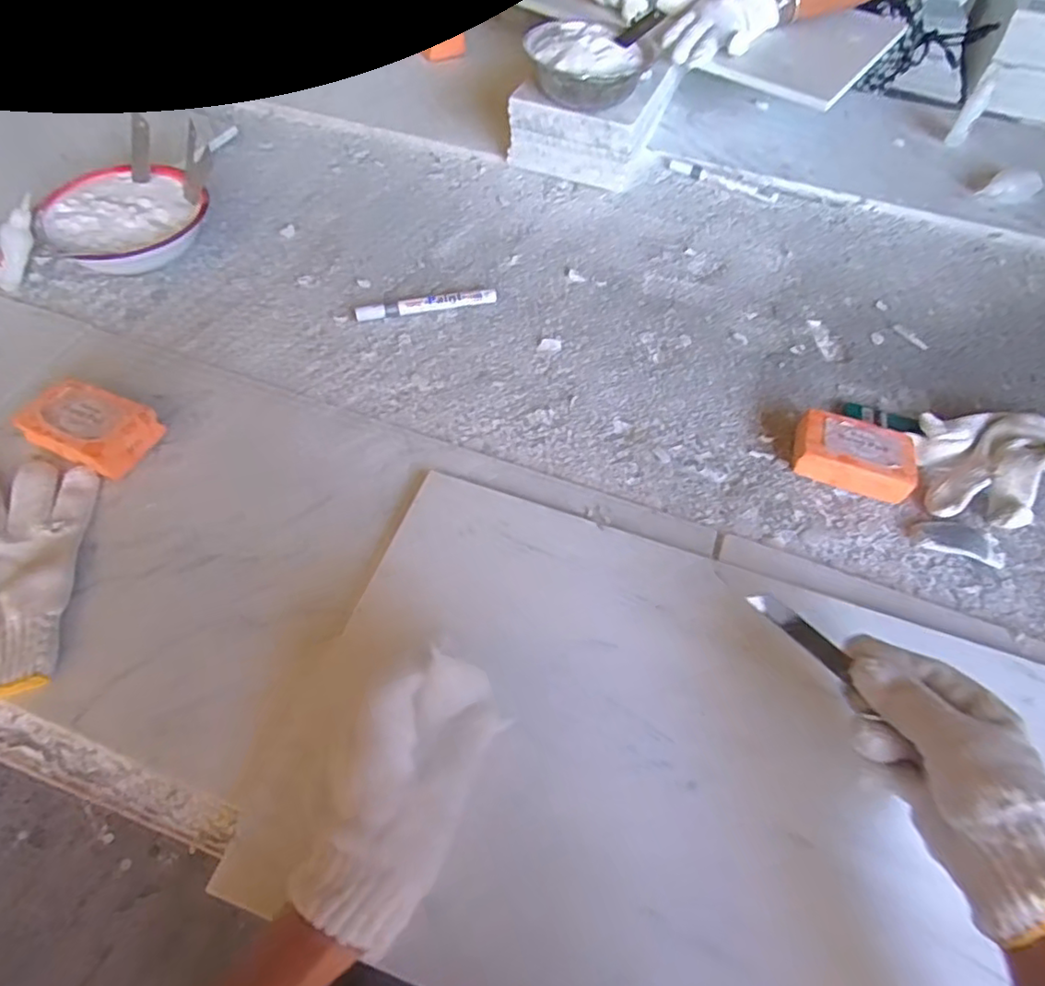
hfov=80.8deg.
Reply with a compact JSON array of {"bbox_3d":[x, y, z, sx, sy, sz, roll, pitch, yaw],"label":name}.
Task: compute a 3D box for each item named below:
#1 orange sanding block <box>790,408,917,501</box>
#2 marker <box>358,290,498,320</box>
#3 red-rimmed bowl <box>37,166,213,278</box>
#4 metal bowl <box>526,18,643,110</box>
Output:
[{"bbox_3d":[0.287,-0.035,0.534,0.092,0.034,0.061,16,57,8],"label":"orange sanding block"},{"bbox_3d":[-0.097,-0.192,0.633,0.143,0.017,0.013,-12,57,-11],"label":"marker"},{"bbox_3d":[-0.431,-0.296,0.669,0.141,0.050,0.159,40,63,22],"label":"red-rimmed bowl"},{"bbox_3d":[0.071,-0.496,0.712,0.136,0.045,0.126,3,56,2],"label":"metal bowl"}]

